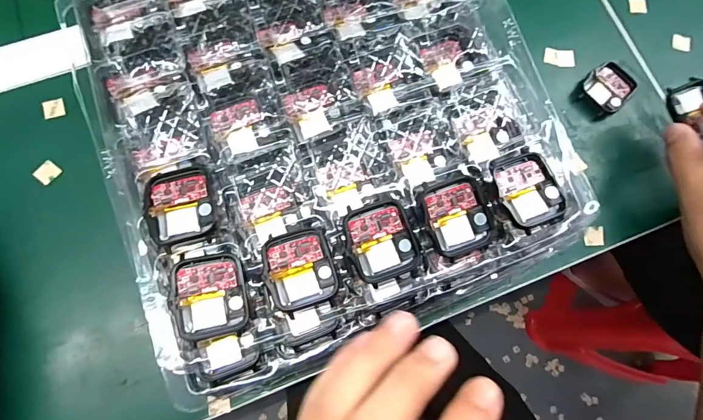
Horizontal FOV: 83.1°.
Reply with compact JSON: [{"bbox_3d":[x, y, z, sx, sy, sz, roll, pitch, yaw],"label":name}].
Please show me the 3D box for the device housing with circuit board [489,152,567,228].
[{"bbox_3d":[0.107,-0.012,0.247,0.035,0.014,0.045,-15,77,-6],"label":"device housing with circuit board"}]

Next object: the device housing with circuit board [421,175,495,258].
[{"bbox_3d":[0.062,0.004,0.233,0.035,0.005,0.043,-18,94,-6],"label":"device housing with circuit board"}]

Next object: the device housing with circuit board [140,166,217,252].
[{"bbox_3d":[-0.097,-0.002,0.227,0.038,0.009,0.047,-18,78,-7],"label":"device housing with circuit board"}]

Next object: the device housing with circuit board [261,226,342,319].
[{"bbox_3d":[-0.028,0.033,0.223,0.038,0.007,0.044,-17,78,-7],"label":"device housing with circuit board"}]

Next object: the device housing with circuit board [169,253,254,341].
[{"bbox_3d":[-0.076,0.047,0.216,0.037,0.005,0.043,-10,84,-19],"label":"device housing with circuit board"}]

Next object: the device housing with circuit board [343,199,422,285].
[{"bbox_3d":[0.017,0.018,0.225,0.037,0.008,0.043,-18,78,-7],"label":"device housing with circuit board"}]

